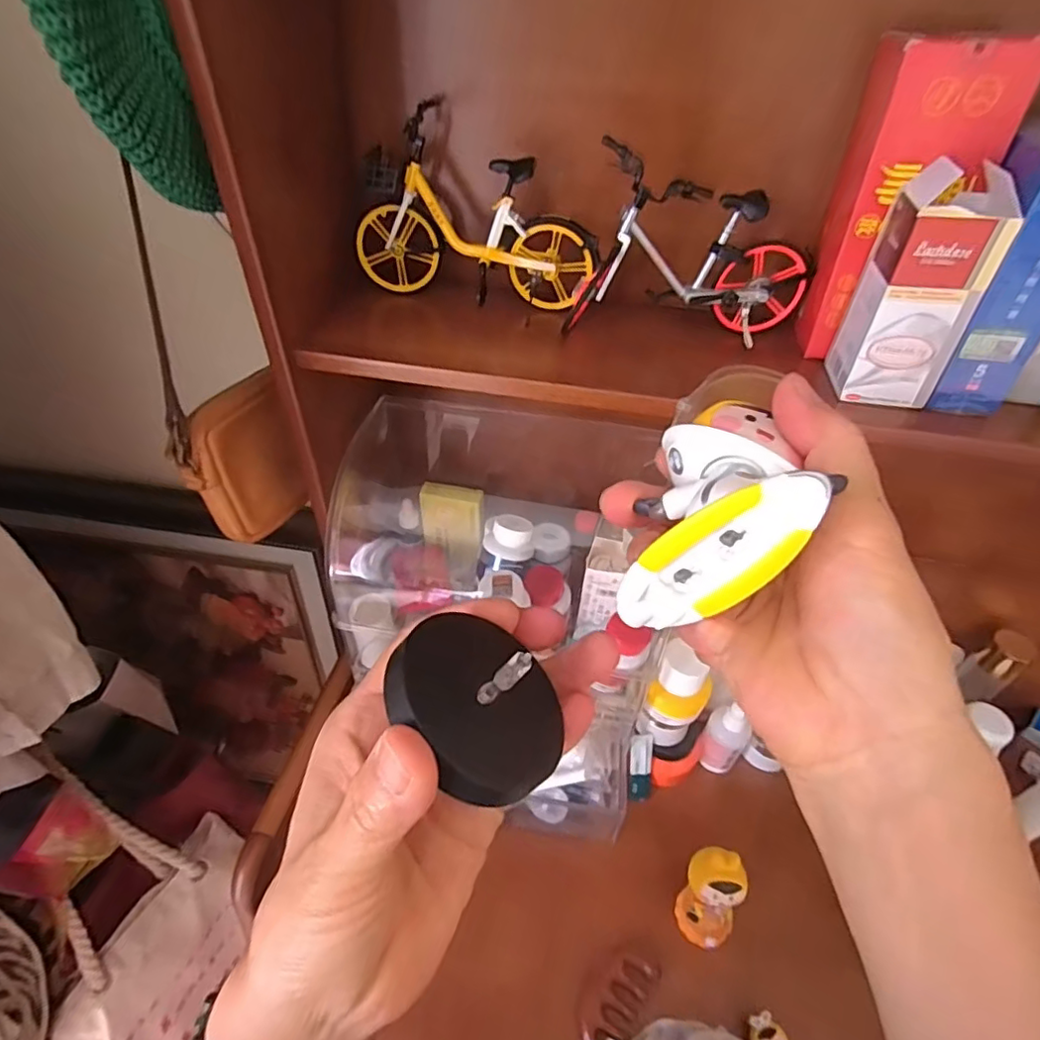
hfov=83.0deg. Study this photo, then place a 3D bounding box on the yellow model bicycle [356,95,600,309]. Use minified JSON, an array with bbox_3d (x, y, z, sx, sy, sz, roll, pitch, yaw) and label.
[{"bbox_3d":[-0.030,-0.234,0.447,0.183,0.118,0.051,14,45,11],"label":"yellow model bicycle"}]

